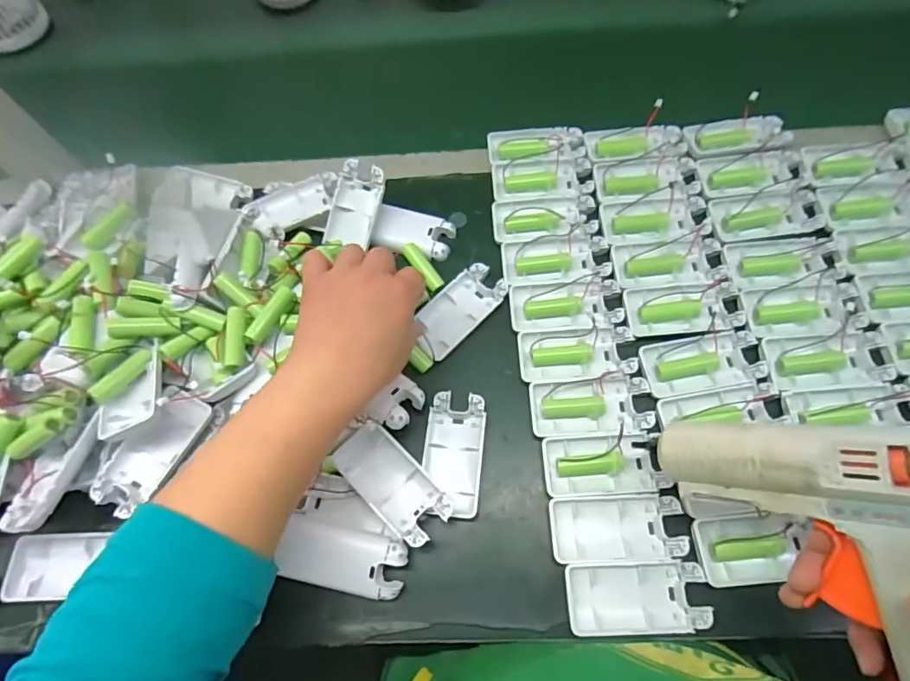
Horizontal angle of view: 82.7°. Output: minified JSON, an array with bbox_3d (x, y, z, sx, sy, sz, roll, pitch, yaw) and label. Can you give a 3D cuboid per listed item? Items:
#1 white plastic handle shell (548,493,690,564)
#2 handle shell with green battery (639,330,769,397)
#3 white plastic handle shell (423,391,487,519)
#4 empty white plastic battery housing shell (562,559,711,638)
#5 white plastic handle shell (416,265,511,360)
[{"bbox_3d":[0.117,0.136,0.376,0.093,0.012,0.044,-4,67,3],"label":"white plastic handle shell"},{"bbox_3d":[0.202,0.019,0.425,0.094,0.013,0.043,-10,67,0],"label":"handle shell with green battery"},{"bbox_3d":[-0.001,0.088,0.405,0.045,0.010,0.092,4,68,6],"label":"white plastic handle shell"},{"bbox_3d":[0.125,0.178,0.359,0.092,0.013,0.045,-5,67,2],"label":"empty white plastic battery housing shell"},{"bbox_3d":[0.004,-0.028,0.453,0.088,0.011,0.046,-42,71,-13],"label":"white plastic handle shell"}]

